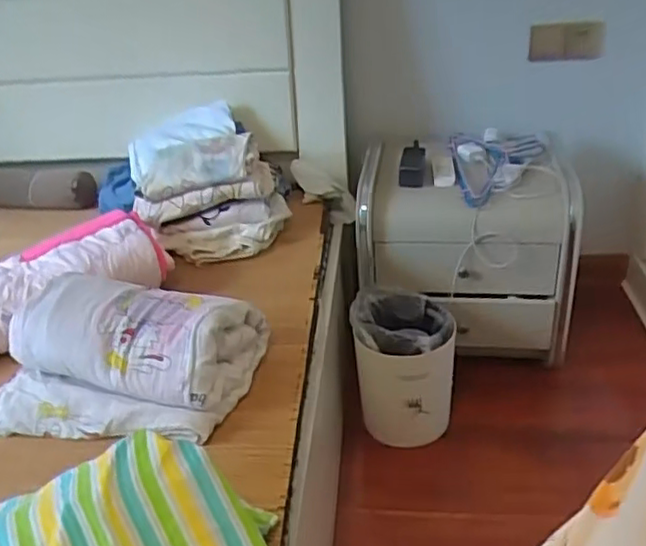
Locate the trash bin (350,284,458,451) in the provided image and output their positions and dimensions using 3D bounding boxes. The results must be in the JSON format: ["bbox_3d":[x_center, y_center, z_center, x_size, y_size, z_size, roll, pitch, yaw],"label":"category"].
[{"bbox_3d":[0.174,0.202,1.435,0.209,0.279,0.222,-4,30,1],"label":"trash bin"}]

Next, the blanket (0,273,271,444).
[{"bbox_3d":[-0.298,0.123,0.988,0.362,0.130,0.244,5,31,15],"label":"blanket"}]

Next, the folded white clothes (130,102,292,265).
[{"bbox_3d":[-0.271,-0.212,1.491,0.320,0.190,0.433,-18,33,-22],"label":"folded white clothes"}]

